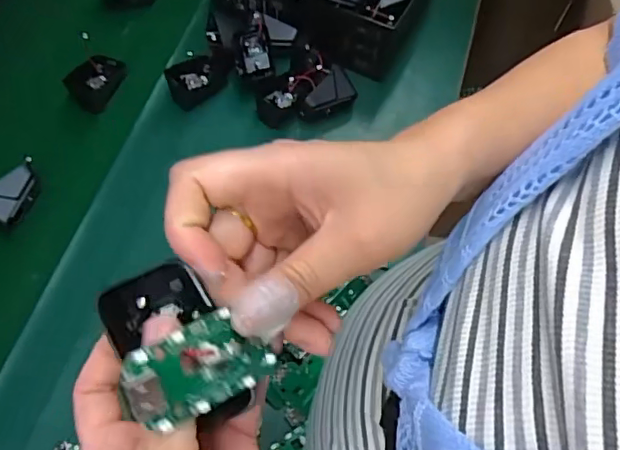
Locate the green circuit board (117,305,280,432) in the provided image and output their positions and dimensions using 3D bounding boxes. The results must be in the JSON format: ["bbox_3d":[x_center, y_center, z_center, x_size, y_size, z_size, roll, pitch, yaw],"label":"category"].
[{"bbox_3d":[-0.038,0.051,0.206,0.058,0.006,0.031,-23,93,-46],"label":"green circuit board"}]

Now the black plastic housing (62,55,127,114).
[{"bbox_3d":[-0.244,-0.170,0.653,0.051,0.025,0.072,31,66,11],"label":"black plastic housing"}]

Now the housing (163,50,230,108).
[{"bbox_3d":[-0.129,-0.170,0.649,0.071,0.027,0.044,-32,70,-17],"label":"housing"}]

